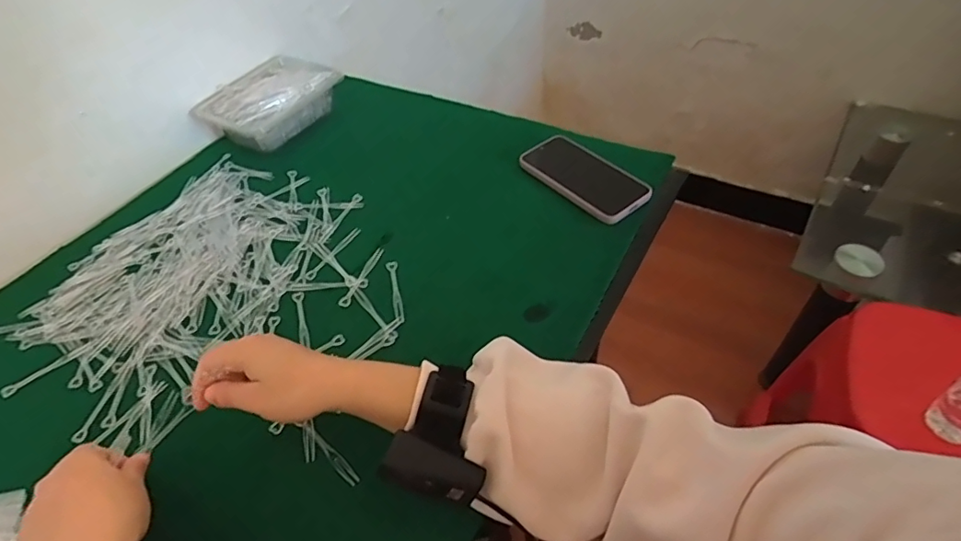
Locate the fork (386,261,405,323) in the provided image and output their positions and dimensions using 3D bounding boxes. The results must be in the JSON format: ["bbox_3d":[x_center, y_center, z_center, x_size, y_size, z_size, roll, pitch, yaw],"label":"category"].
[{"bbox_3d":[-0.089,0.019,0.564,0.012,0.009,0.085,-13,48,-6],"label":"fork"}]

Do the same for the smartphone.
[{"bbox_3d":[0.124,-0.117,0.648,0.074,0.009,0.158,-32,53,-22],"label":"smartphone"}]

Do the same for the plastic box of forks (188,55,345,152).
[{"bbox_3d":[-0.302,-0.242,0.775,0.131,0.065,0.180,27,55,26],"label":"plastic box of forks"}]

